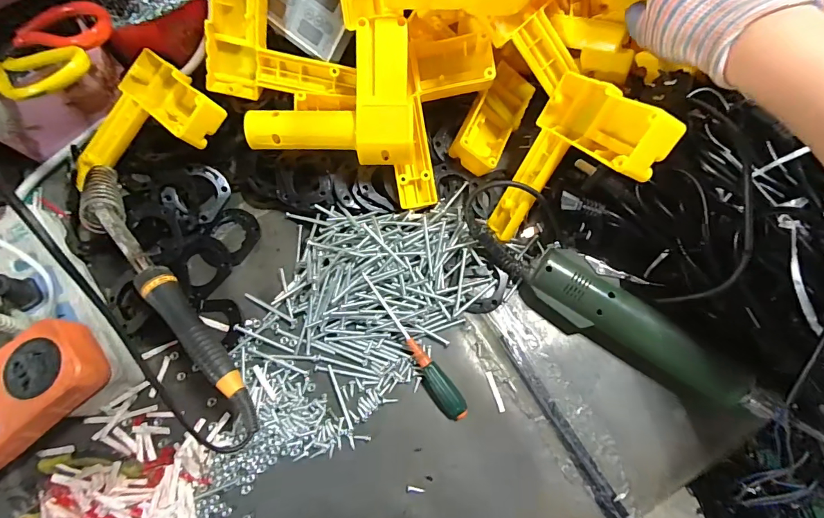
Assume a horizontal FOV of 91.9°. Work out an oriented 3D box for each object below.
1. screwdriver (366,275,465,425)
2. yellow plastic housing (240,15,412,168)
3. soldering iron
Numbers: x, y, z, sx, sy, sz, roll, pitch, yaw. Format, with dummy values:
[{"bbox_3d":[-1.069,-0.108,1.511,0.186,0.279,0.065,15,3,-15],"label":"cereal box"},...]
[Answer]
[{"bbox_3d":[0.000,0.076,0.344,0.020,0.019,0.140,-35,75,-10],"label":"screwdriver"},{"bbox_3d":[-0.072,-0.141,0.355,0.145,0.047,0.112,-3,94,6],"label":"yellow plastic housing"},{"bbox_3d":[-0.199,0.017,0.311,0.028,0.036,0.286,-39,76,-11],"label":"soldering iron"}]

